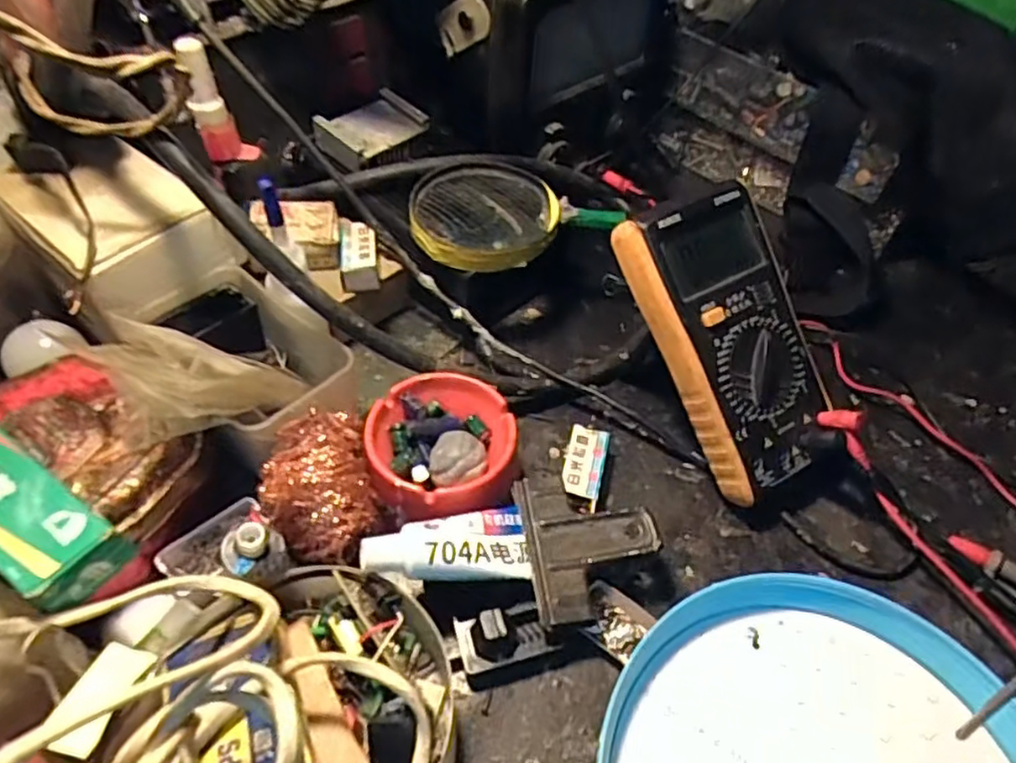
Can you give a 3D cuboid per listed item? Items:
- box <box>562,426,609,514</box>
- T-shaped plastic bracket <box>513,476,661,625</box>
[{"bbox_3d":[0.042,0.051,0.378,0.022,0.021,0.048,14,50,7],"label":"box"},{"bbox_3d":[0.040,0.077,0.328,0.062,0.007,0.075,-10,55,-5],"label":"T-shaped plastic bracket"}]

